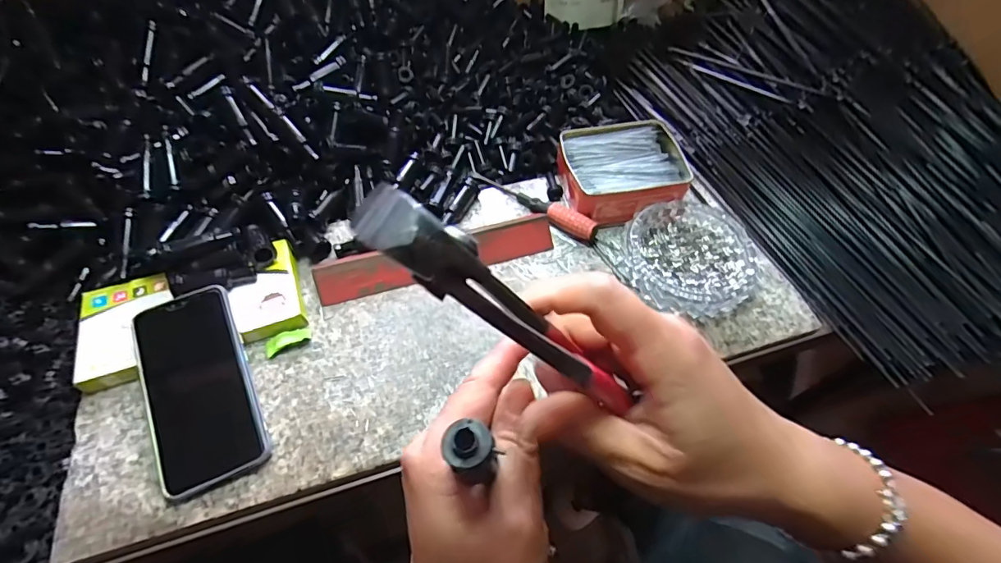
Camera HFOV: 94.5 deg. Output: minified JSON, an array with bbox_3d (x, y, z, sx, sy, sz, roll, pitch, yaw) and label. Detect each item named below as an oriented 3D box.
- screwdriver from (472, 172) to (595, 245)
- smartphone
[{"bbox_3d":[0.032,-0.087,0.488,0.157,0.023,0.018,35,62,19],"label":"screwdriver"},{"bbox_3d":[-0.237,0.082,0.364,0.075,0.015,0.150,-24,70,-10],"label":"smartphone"}]

